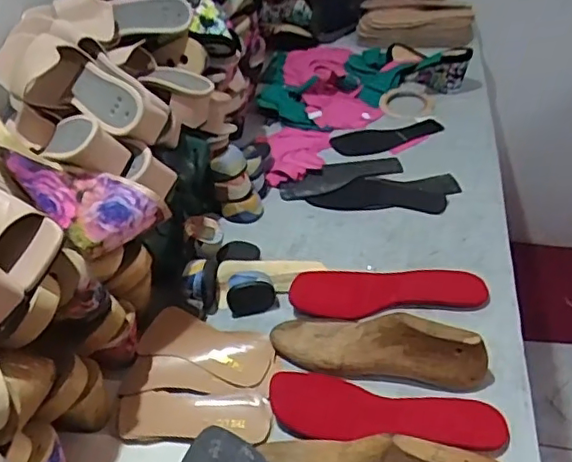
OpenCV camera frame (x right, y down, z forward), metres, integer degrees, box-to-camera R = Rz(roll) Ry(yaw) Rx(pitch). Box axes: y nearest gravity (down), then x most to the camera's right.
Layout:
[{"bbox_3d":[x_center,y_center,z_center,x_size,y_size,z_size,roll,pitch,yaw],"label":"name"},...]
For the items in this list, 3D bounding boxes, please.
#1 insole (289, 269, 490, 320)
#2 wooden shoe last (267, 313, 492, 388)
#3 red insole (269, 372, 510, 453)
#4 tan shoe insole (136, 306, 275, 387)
[{"bbox_3d":[0.131,0.079,0.745,0.244,0.017,0.085,-2,40,6],"label":"insole"},{"bbox_3d":[0.099,0.116,0.652,0.240,0.069,0.074,2,41,11],"label":"wooden shoe last"},{"bbox_3d":[0.101,0.192,0.603,0.240,0.010,0.076,6,42,15],"label":"red insole"},{"bbox_3d":[-0.093,0.135,0.688,0.155,0.037,0.067,15,43,6],"label":"tan shoe insole"}]

